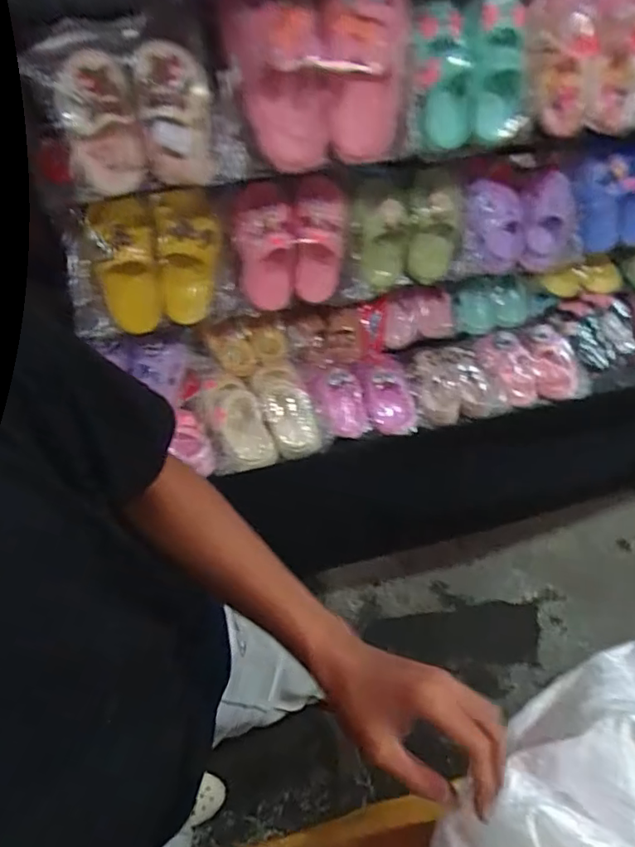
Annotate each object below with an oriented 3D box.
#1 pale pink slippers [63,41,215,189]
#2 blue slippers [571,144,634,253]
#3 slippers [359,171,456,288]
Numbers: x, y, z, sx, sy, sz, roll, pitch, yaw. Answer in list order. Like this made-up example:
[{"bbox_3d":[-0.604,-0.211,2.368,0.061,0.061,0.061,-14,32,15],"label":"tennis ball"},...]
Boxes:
[{"bbox_3d":[-0.203,-0.346,0.646,0.161,0.145,0.060,-11,24,-8],"label":"pale pink slippers"},{"bbox_3d":[0.519,-0.387,0.962,0.173,0.152,0.088,-4,59,-6],"label":"blue slippers"},{"bbox_3d":[0.144,-0.313,0.911,0.159,0.148,0.093,-6,59,-7],"label":"slippers"}]

